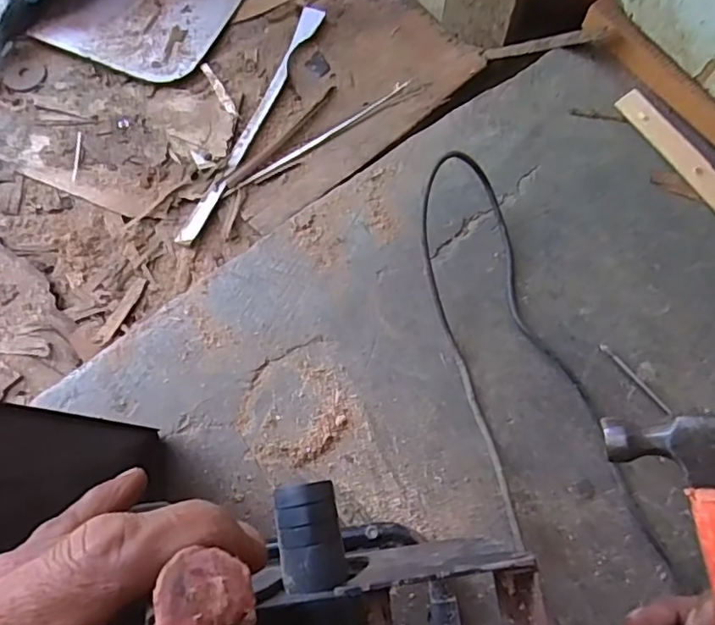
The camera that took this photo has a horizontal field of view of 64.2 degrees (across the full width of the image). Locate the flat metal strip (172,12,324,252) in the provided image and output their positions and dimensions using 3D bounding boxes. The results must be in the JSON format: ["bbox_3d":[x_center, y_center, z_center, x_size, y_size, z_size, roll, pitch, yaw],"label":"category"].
[{"bbox_3d":[-0.133,-0.246,0.730,0.029,0.005,0.367,23,77,8],"label":"flat metal strip"}]

